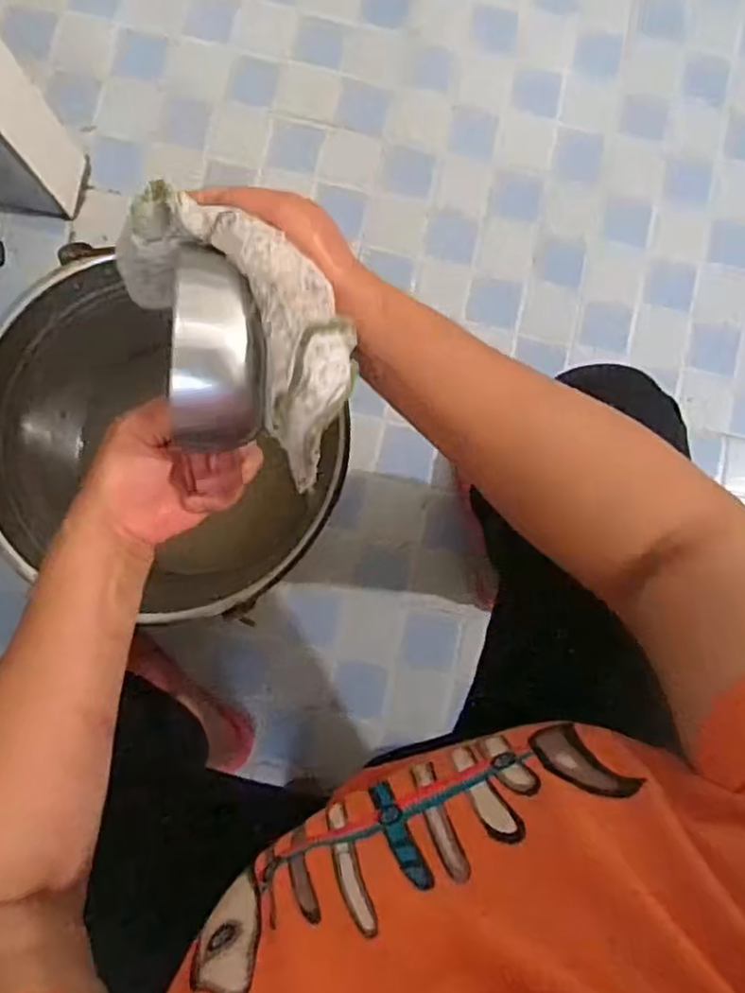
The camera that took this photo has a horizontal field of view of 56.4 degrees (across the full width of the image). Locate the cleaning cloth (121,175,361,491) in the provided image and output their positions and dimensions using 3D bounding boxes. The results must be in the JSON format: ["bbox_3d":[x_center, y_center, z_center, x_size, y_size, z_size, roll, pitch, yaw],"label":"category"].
[{"bbox_3d":[-0.064,-0.092,0.368,0.073,0.074,0.161,-41,88,-2],"label":"cleaning cloth"}]

